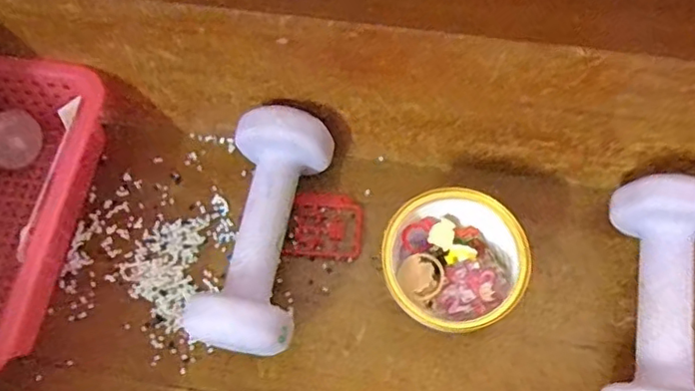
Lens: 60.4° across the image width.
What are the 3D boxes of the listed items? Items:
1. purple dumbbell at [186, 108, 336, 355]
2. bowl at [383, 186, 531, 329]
[{"bbox_3d":[-0.062,0.026,0.441,0.074,0.069,0.177,9,72,5],"label":"purple dumbbell"},{"bbox_3d":[0.075,0.048,0.434,0.098,0.057,0.098,-1,72,2],"label":"bowl"}]

